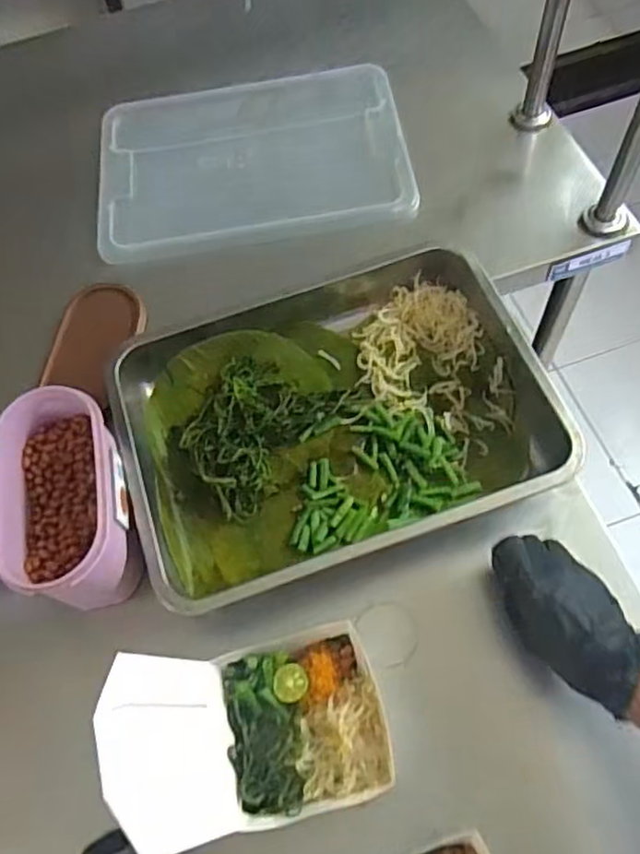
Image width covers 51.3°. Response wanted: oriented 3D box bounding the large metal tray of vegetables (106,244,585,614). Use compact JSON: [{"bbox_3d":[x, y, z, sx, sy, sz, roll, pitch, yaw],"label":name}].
[{"bbox_3d":[0.009,-0.019,0.655,0.389,0.061,0.309,-18,64,-5],"label":"large metal tray of vegetables"}]

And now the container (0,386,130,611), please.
[{"bbox_3d":[-0.219,0.064,0.589,0.093,0.105,0.177,-10,64,-2],"label":"container"}]

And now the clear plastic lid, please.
[{"bbox_3d":[-0.086,-0.343,0.847,0.382,0.026,0.266,-6,64,1],"label":"clear plastic lid"}]

